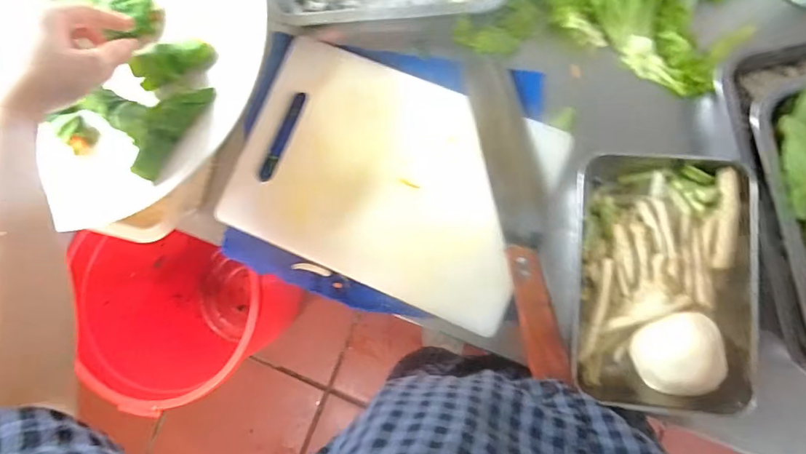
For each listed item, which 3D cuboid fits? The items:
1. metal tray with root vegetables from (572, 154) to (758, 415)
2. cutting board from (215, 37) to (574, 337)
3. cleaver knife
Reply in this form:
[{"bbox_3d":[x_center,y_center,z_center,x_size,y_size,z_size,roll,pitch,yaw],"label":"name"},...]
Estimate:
[{"bbox_3d":[0.229,0.048,0.434,0.152,0.070,0.226,4,82,6],"label":"metal tray with root vegetables"},{"bbox_3d":[-0.015,-0.049,0.484,0.302,0.020,0.211,22,84,8],"label":"cutting board"},{"bbox_3d":[0.113,-0.019,0.454,0.049,0.018,0.308,-11,81,3],"label":"cleaver knife"}]

